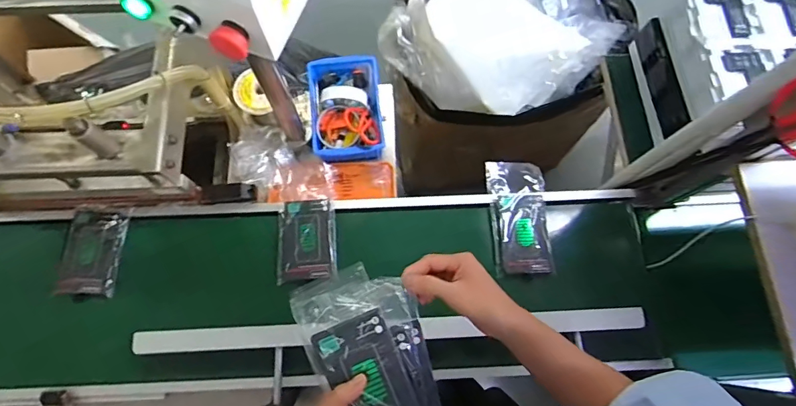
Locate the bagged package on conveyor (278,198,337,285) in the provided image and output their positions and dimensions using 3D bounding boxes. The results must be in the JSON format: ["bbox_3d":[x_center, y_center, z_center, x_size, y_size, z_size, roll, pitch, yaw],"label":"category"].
[{"bbox_3d":[-0.153,0.063,0.754,0.094,0.014,0.136,-4,73,-2],"label":"bagged package on conveyor"}]

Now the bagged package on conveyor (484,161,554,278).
[{"bbox_3d":[0.210,0.023,0.773,0.096,0.021,0.199,-2,73,-2],"label":"bagged package on conveyor"}]

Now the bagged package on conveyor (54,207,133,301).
[{"bbox_3d":[-0.506,0.081,0.744,0.089,0.017,0.148,-1,73,-2],"label":"bagged package on conveyor"}]

